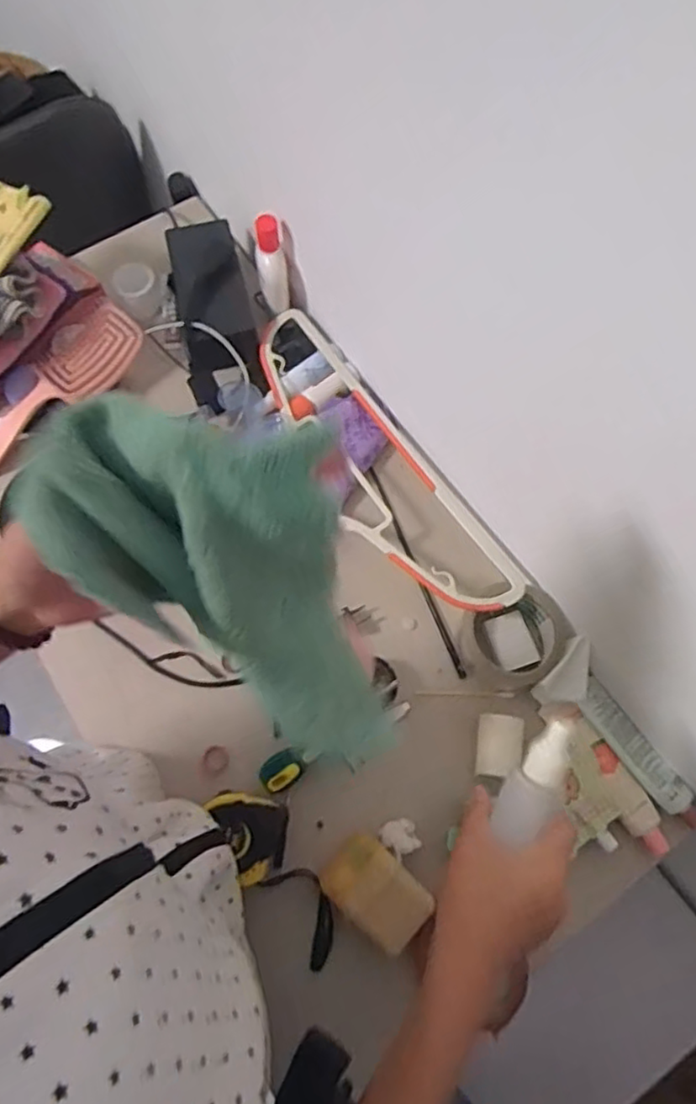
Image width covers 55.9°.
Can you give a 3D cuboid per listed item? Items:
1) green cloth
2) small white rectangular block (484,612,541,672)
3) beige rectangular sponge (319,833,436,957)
[{"bbox_3d":[-0.036,0.029,0.325,0.110,0.249,0.065,-45,35,-15],"label":"green cloth"},{"bbox_3d":[0.157,0.085,0.627,0.041,0.010,0.051,-19,71,-7],"label":"small white rectangular block"},{"bbox_3d":[0.025,0.285,0.552,0.086,0.045,0.058,40,75,13],"label":"beige rectangular sponge"}]

